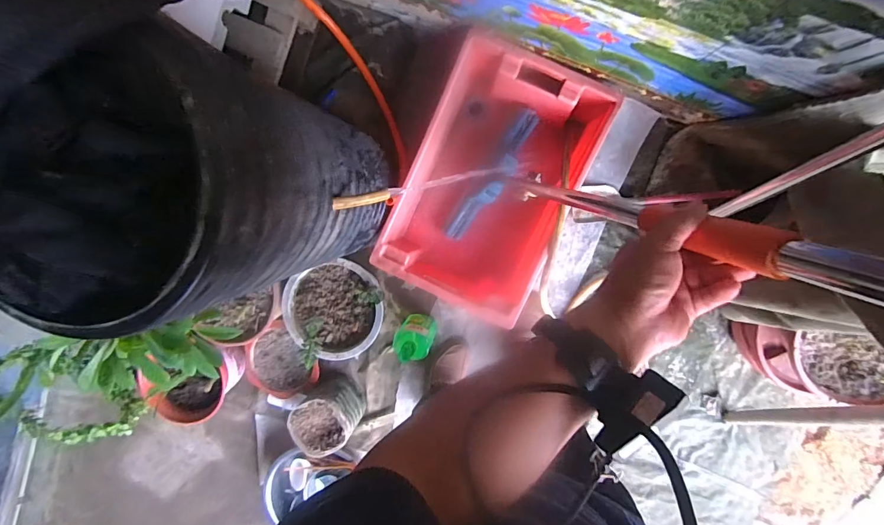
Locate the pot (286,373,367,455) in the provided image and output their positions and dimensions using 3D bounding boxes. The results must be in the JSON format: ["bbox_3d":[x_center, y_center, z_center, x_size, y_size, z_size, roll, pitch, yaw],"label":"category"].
[{"bbox_3d":[-0.328,0.439,1.189,0.176,0.153,0.164,-43,92,8],"label":"pot"}]

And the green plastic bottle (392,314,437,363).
[{"bbox_3d":[-0.072,0.199,1.096,0.096,0.248,0.066,22,98,2],"label":"green plastic bottle"}]

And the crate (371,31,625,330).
[{"bbox_3d":[0.123,-0.191,1.040,0.388,0.188,0.591,22,98,2],"label":"crate"}]

